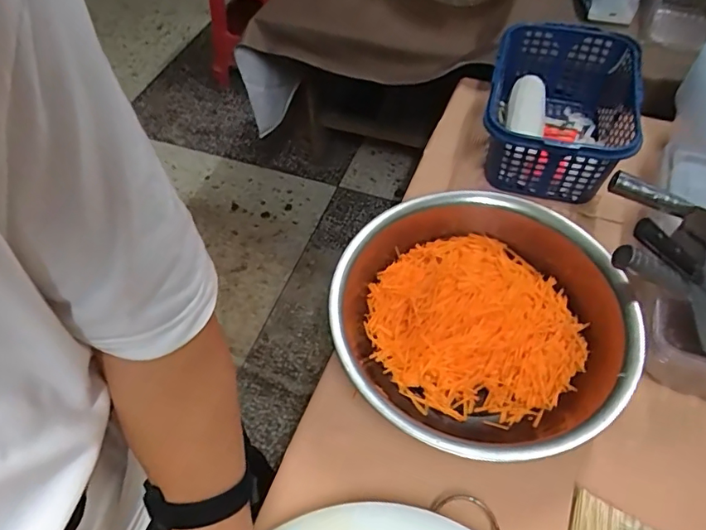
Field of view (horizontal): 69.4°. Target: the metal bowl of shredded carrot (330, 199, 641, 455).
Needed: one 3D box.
[{"bbox_3d":[0.164,0.070,0.674,0.355,0.113,0.363,0,55,0],"label":"metal bowl of shredded carrot"}]

